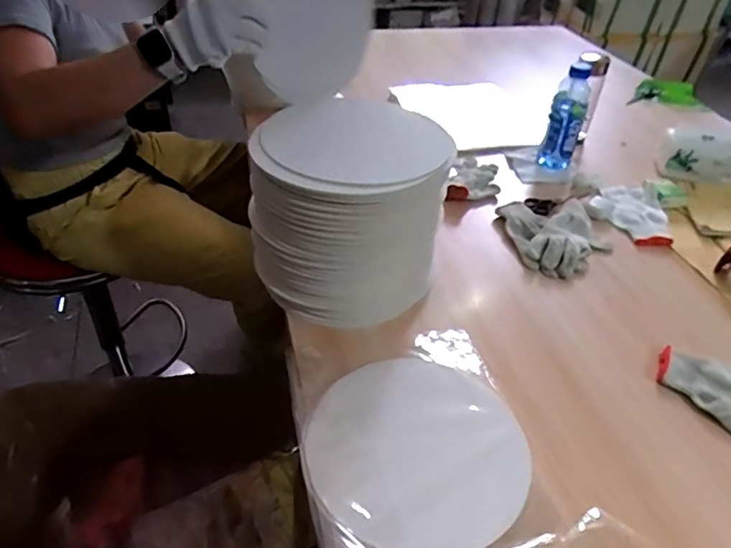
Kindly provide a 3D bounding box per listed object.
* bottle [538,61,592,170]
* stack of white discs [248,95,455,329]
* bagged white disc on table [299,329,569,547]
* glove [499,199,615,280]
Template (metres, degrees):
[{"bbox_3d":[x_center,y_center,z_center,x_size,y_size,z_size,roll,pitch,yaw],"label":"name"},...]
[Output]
[{"bbox_3d":[0.413,-0.319,1.105,0.067,0.205,0.064,20,42,17],"label":"bottle"},{"bbox_3d":[-0.022,-0.081,0.759,0.262,0.217,0.213,-3,41,-9],"label":"stack of white discs"},{"bbox_3d":[0.056,0.187,0.604,0.239,0.017,0.276,-8,42,-14],"label":"bagged white disc on table"},{"bbox_3d":[0.327,-0.073,0.926,0.152,0.038,0.190,-8,42,-14],"label":"glove"}]

